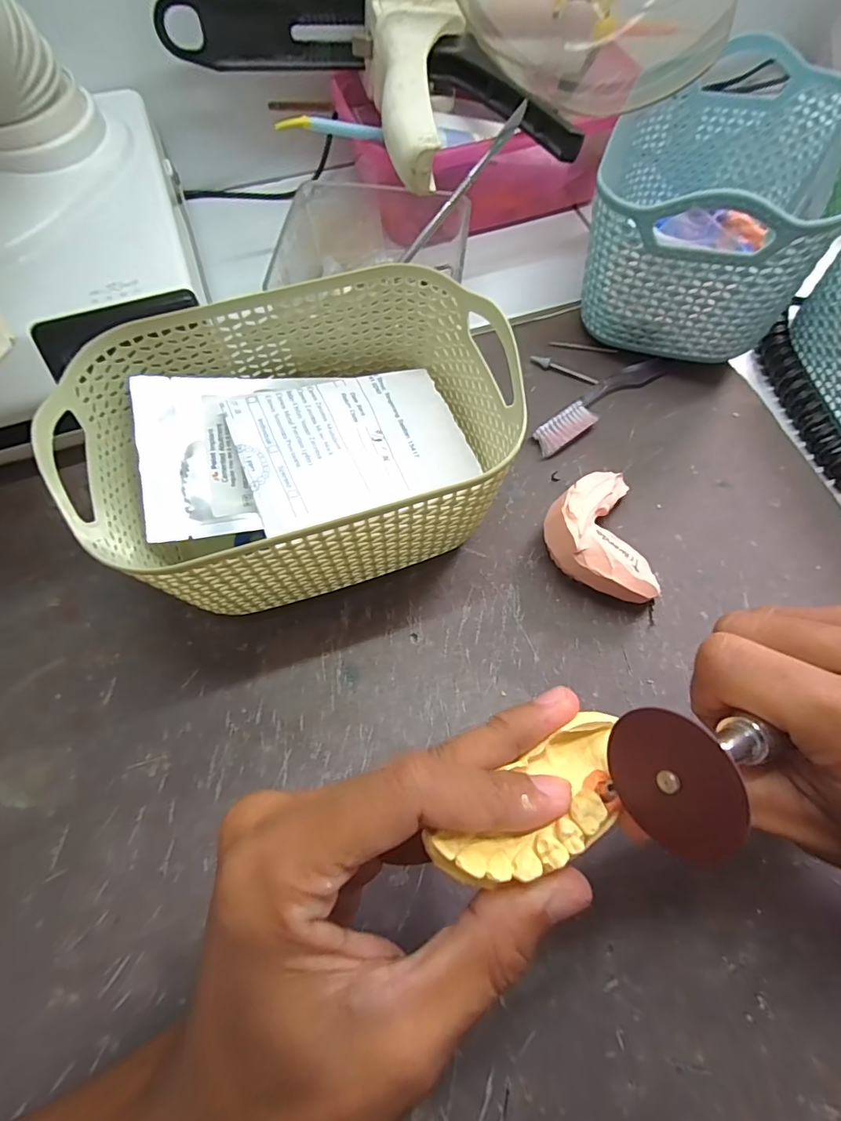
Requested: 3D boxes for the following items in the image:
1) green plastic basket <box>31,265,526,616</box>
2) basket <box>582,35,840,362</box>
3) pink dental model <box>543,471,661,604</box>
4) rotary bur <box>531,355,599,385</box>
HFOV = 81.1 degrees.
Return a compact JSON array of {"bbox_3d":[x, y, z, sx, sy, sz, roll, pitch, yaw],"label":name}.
[{"bbox_3d":[-0.041,-0.052,0.229,0.187,0.079,0.116,-16,70,-7],"label":"green plastic basket"},{"bbox_3d":[0.164,-0.209,0.285,0.112,0.096,0.173,18,69,6],"label":"basket"},{"bbox_3d":[0.085,-0.010,0.242,0.045,0.032,0.065,-7,69,-4],"label":"pink dental model"},{"bbox_3d":[0.088,-0.117,0.298,0.043,0.004,0.006,28,72,8],"label":"rotary bur"}]

